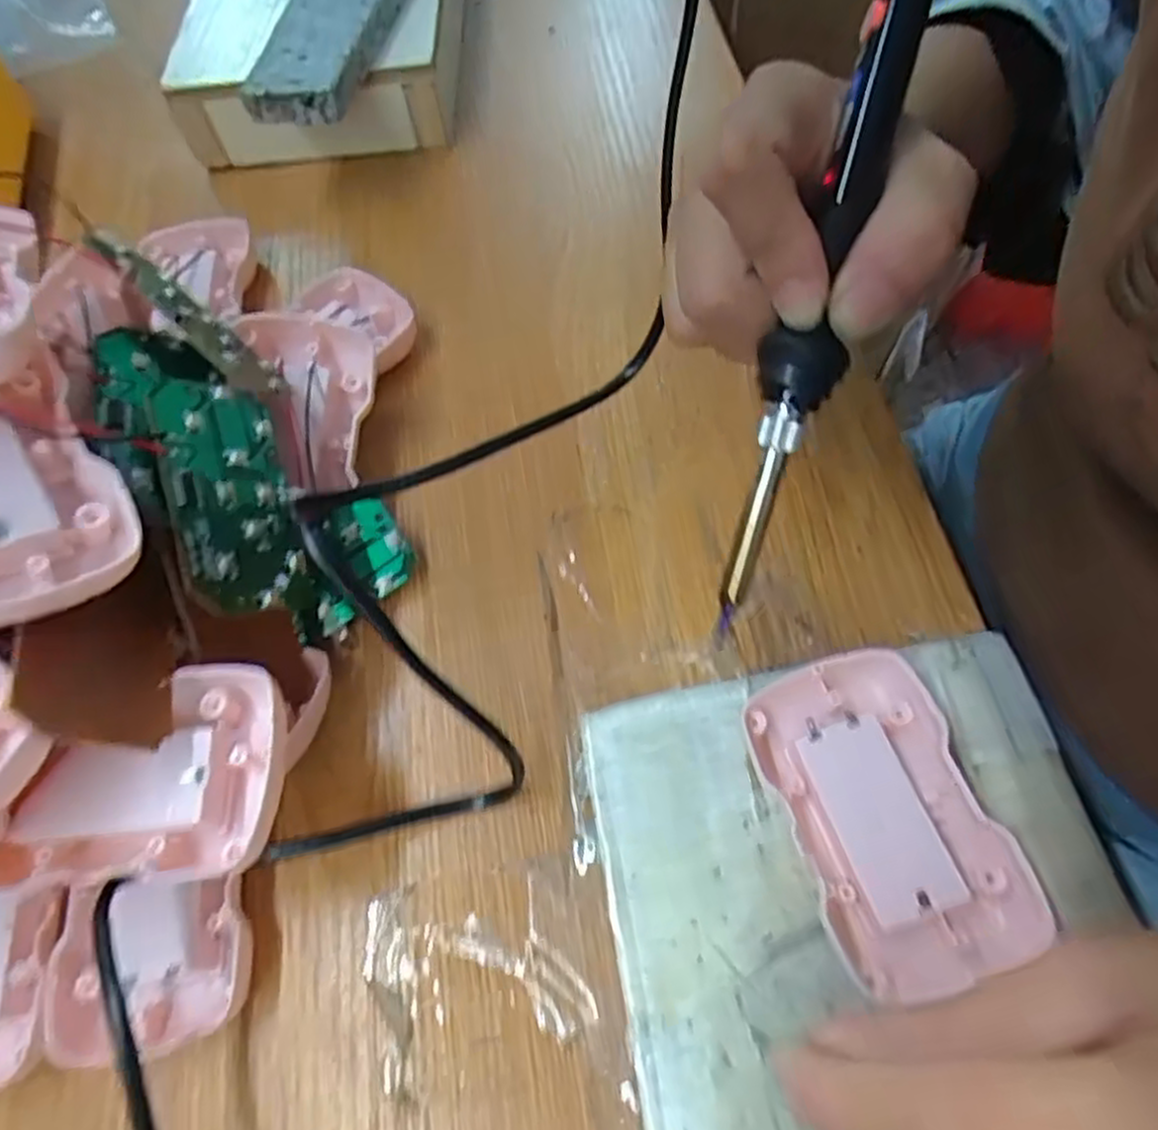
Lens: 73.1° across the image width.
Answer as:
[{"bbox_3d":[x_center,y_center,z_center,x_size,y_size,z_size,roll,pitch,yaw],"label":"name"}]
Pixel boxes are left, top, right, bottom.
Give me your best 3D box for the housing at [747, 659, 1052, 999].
[{"bbox_3d":[0.085,0.068,0.219,0.053,0.013,0.086,-15,63,-6],"label":"housing"}]

